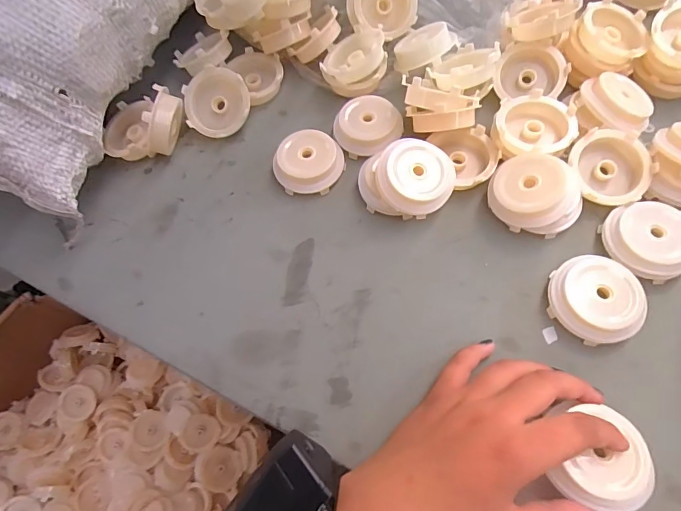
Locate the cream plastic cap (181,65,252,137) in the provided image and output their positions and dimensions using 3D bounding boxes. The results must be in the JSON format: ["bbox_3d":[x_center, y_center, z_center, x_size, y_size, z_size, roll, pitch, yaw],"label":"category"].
[{"bbox_3d":[-0.108,-0.133,0.367,0.057,0.017,0.056,24,95,-4],"label":"cream plastic cap"}]

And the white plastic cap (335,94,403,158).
[{"bbox_3d":[0.022,-0.111,0.355,0.052,0.022,0.049,-2,65,4],"label":"white plastic cap"}]

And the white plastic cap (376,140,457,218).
[{"bbox_3d":[0.056,-0.058,0.316,0.059,0.020,0.055,1,82,-7],"label":"white plastic cap"}]

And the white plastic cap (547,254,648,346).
[{"bbox_3d":[0.170,0.029,0.280,0.051,0.023,0.056,-2,65,4],"label":"white plastic cap"}]

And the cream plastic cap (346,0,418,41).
[{"bbox_3d":[0.039,-0.231,0.381,0.063,0.055,0.012,10,21,-18],"label":"cream plastic cap"}]

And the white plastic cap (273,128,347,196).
[{"bbox_3d":[-0.027,-0.076,0.345,0.050,0.024,0.050,-2,65,4],"label":"white plastic cap"}]

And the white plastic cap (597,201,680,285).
[{"bbox_3d":[0.218,-0.011,0.293,0.056,0.015,0.056,-1,80,8],"label":"white plastic cap"}]

